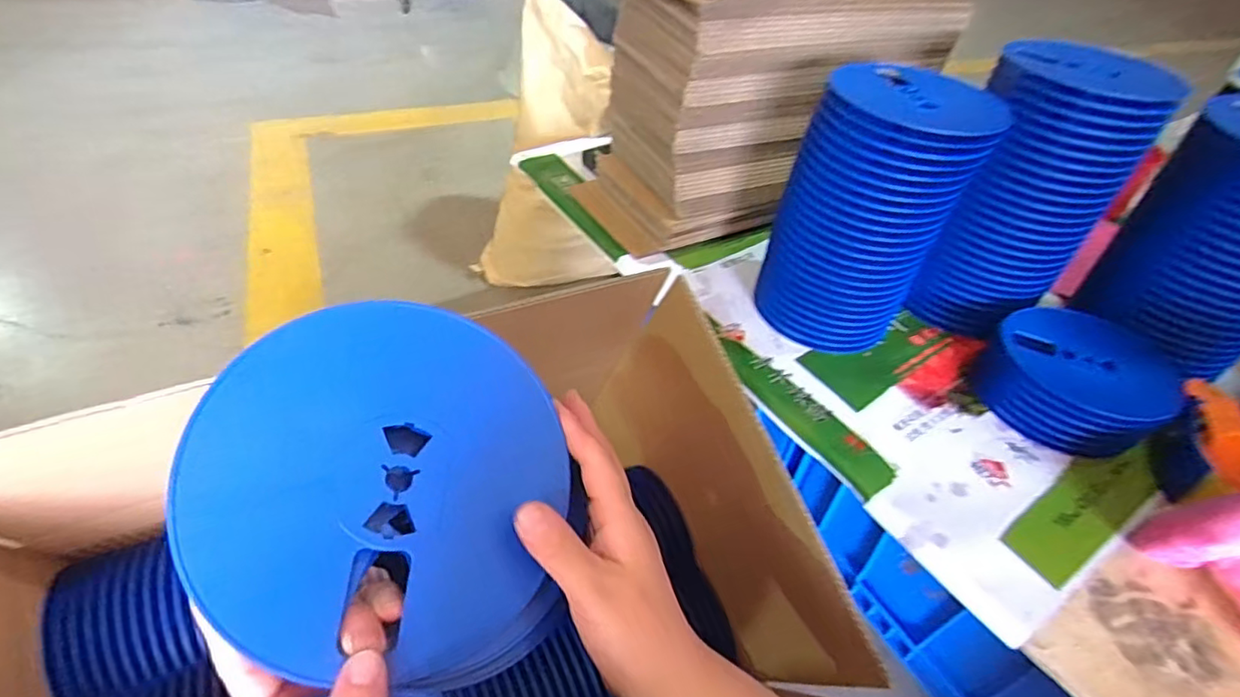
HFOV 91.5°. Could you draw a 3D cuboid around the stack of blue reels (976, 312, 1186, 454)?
[{"bbox_3d":[0.515,0.031,0.687,0.173,0.098,0.180,-26,52,-28],"label":"stack of blue reels"}]

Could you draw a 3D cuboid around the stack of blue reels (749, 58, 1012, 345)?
[{"bbox_3d":[0.295,-0.155,0.718,0.182,0.301,0.176,27,48,22],"label":"stack of blue reels"}]

